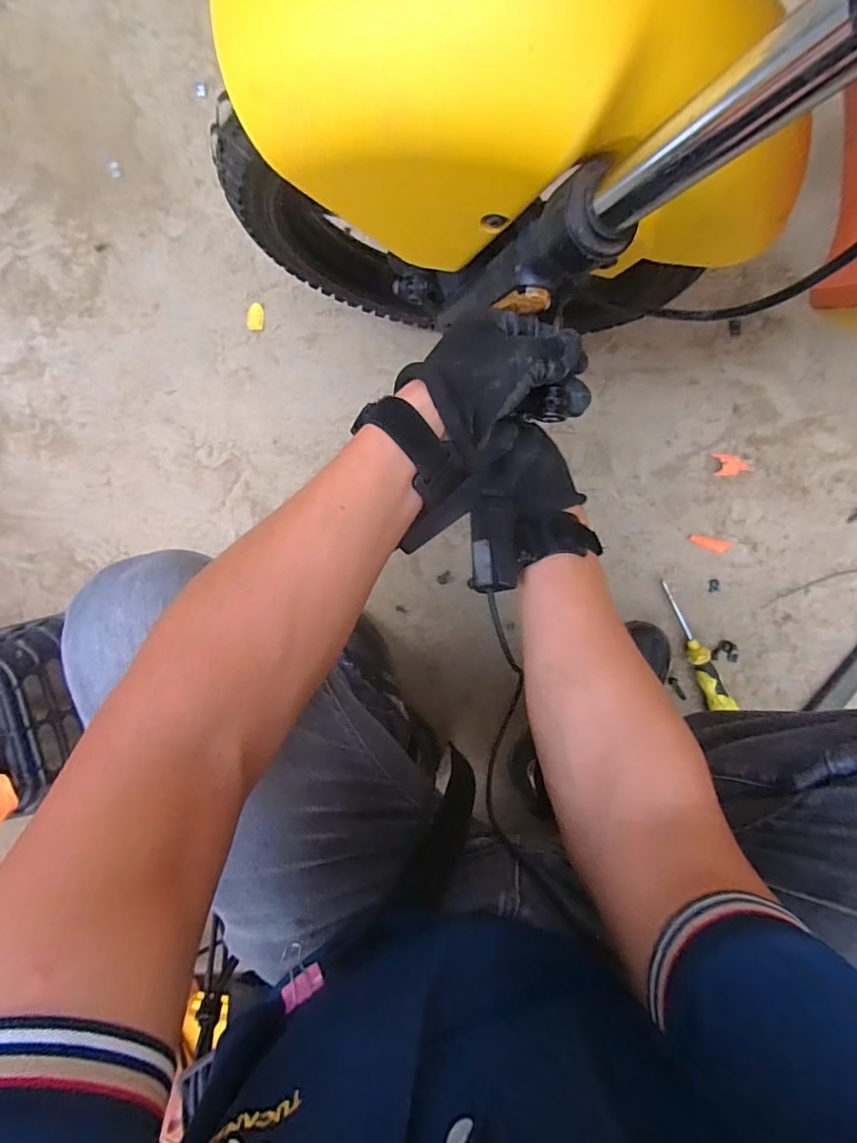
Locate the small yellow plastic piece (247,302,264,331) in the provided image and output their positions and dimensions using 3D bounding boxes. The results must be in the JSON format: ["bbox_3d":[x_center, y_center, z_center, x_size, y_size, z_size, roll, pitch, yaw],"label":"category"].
[{"bbox_3d":[-0.223,-0.329,0.636,0.021,0.004,0.033,8,99,3],"label":"small yellow plastic piece"}]

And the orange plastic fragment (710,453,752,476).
[{"bbox_3d":[0.377,-0.133,0.615,0.044,0.008,0.028,1,98,4],"label":"orange plastic fragment"}]

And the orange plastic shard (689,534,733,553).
[{"bbox_3d":[0.358,-0.034,0.627,0.053,0.005,0.016,11,99,3],"label":"orange plastic shard"}]

